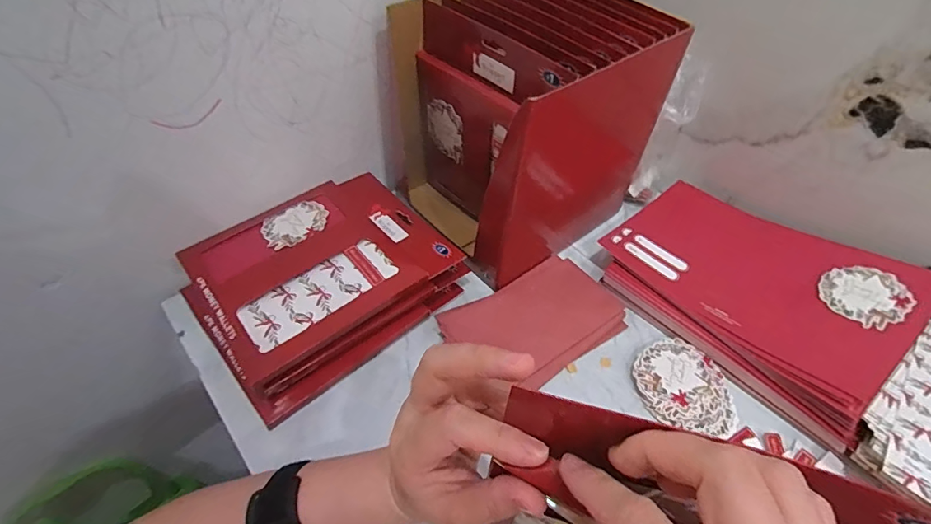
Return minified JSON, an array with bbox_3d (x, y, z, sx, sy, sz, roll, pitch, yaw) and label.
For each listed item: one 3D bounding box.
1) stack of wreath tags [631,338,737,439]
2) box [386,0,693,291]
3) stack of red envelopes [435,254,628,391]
[{"bbox_3d":[0.211,0.121,0.450,0.086,0.012,0.095,-4,50,-8],"label":"stack of wreath tags"},{"bbox_3d":[0.069,-0.161,0.530,0.243,0.221,0.217,-27,56,-24],"label":"box"},{"bbox_3d":[0.076,0.062,0.493,0.180,0.011,0.116,-27,56,-24],"label":"stack of red envelopes"}]

